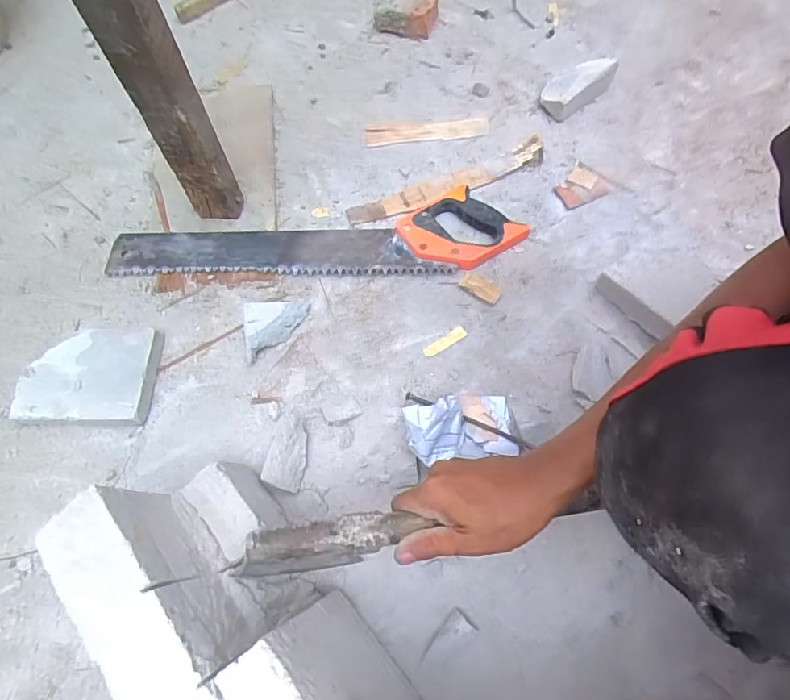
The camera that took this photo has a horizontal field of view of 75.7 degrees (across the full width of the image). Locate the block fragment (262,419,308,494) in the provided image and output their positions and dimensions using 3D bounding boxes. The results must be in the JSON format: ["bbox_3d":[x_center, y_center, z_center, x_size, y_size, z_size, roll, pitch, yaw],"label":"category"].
[{"bbox_3d":[-0.120,0.116,0.566,0.045,0.022,0.072,27,64,-29],"label":"block fragment"}]

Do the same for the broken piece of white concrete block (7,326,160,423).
[{"bbox_3d":[-0.368,0.031,0.616,0.149,0.028,0.117,0,66,3],"label":"broken piece of white concrete block"}]

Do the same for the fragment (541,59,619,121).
[{"bbox_3d":[0.276,-0.399,0.768,0.129,0.042,0.060,-34,68,-12],"label":"fragment"}]

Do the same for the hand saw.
[{"bbox_3d":[-0.113,-0.144,0.688,0.550,0.025,0.110,-4,66,1],"label":"hand saw"}]

